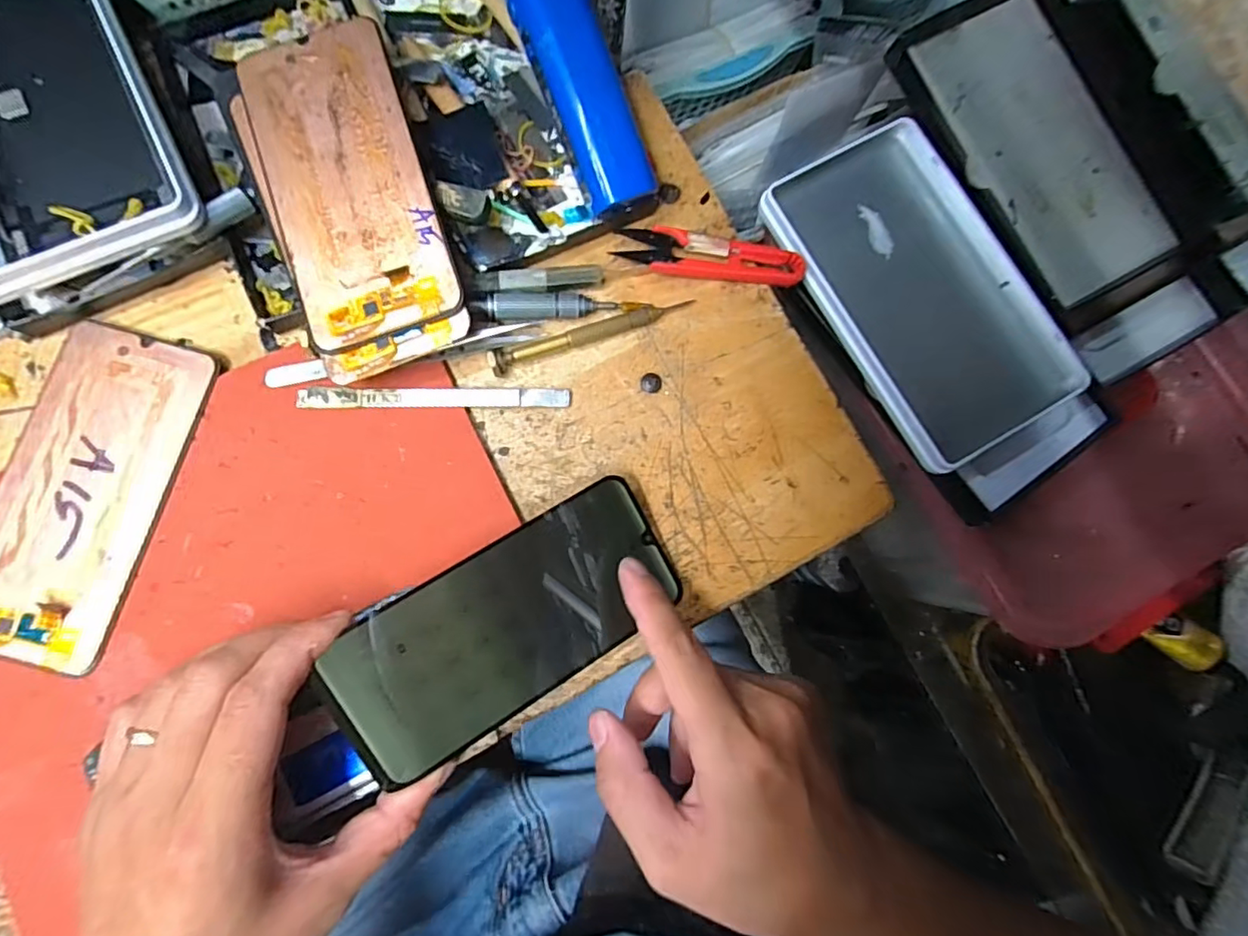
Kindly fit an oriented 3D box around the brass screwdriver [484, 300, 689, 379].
[{"bbox_3d":[-0.016,-0.069,0.288,0.106,0.008,0.011,-21,84,-8],"label":"brass screwdriver"}]

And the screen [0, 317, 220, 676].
[{"bbox_3d":[-0.245,0.011,0.258,0.073,0.004,0.149,13,81,-4],"label":"screen"}]

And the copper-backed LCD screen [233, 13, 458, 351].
[{"bbox_3d":[-0.127,-0.130,0.261,0.068,0.004,0.146,-18,86,-1],"label":"copper-backed LCD screen"}]

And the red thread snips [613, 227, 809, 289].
[{"bbox_3d":[0.046,-0.109,0.298,0.097,0.010,0.022,6,81,-5],"label":"red thread snips"}]

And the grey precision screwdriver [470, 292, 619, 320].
[{"bbox_3d":[-0.040,-0.081,0.285,0.084,0.008,0.013,-4,82,-6],"label":"grey precision screwdriver"}]

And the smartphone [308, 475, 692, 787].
[{"bbox_3d":[-0.049,0.069,0.252,0.149,0.004,0.071,-30,99,-15],"label":"smartphone"}]

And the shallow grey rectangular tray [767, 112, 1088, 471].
[{"bbox_3d":[0.157,-0.096,0.301,0.100,0.020,0.176,-28,86,-9],"label":"shallow grey rectangular tray"}]

